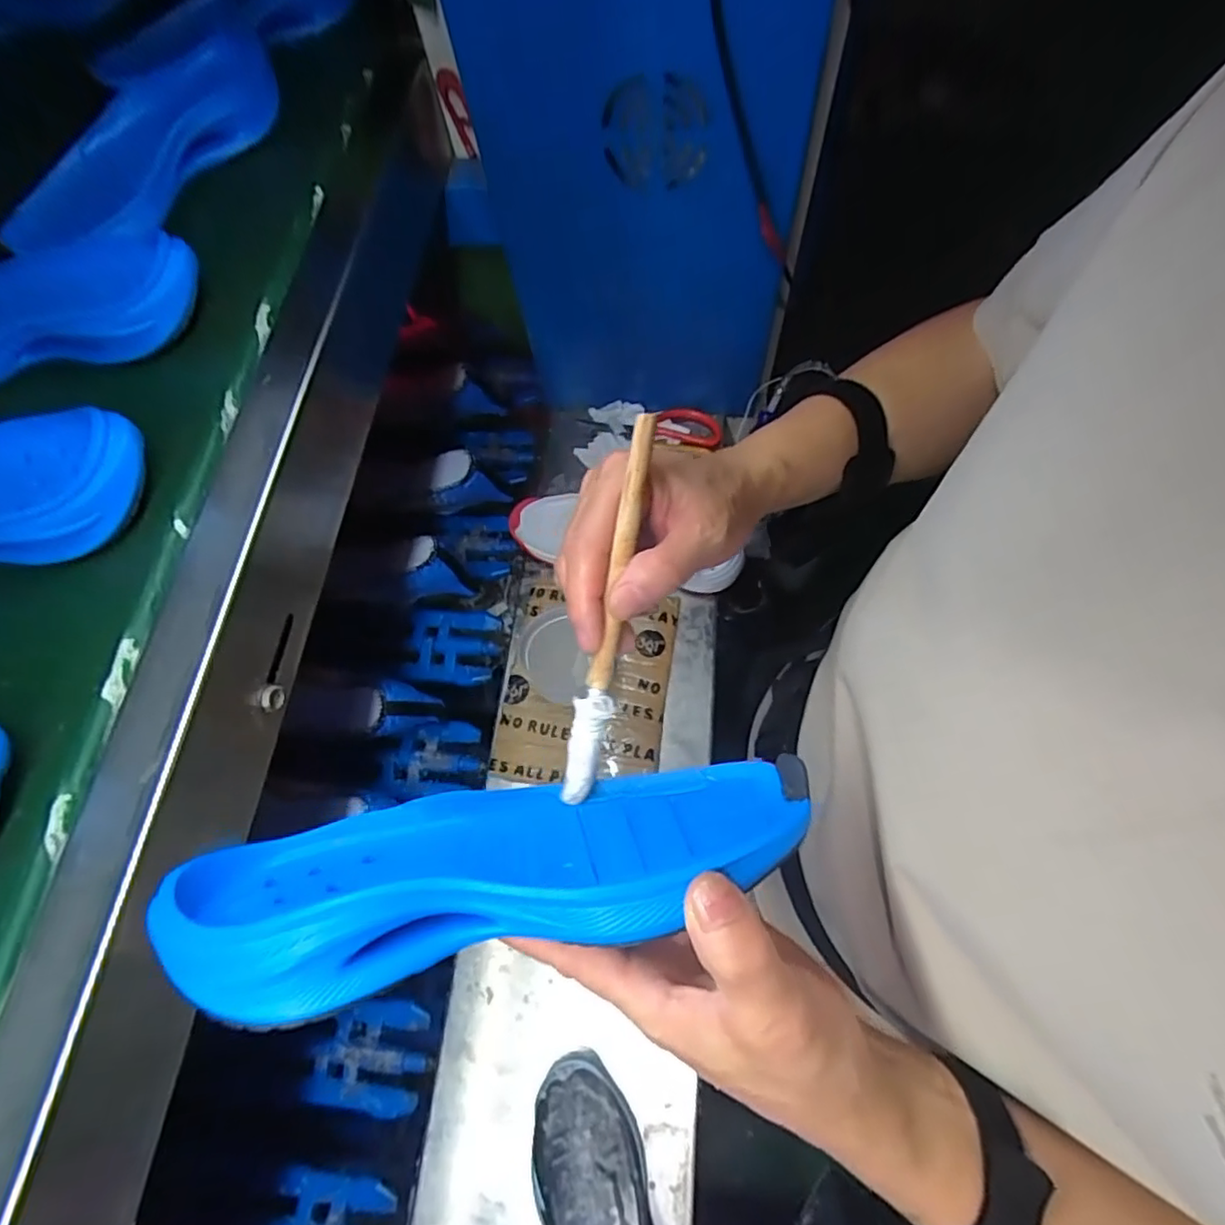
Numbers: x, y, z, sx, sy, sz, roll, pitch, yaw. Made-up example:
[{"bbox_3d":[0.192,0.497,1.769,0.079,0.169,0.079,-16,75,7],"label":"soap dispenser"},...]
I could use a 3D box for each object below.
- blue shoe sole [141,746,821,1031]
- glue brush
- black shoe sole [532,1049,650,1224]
[{"bbox_3d":[-0.044,0.108,0.262,0.252,0.105,0.050,-9,98,-7],"label":"blue shoe sole"},{"bbox_3d":[-0.002,0.003,0.283,0.017,0.011,0.179,11,100,7],"label":"glue brush"},{"bbox_3d":[-0.008,0.498,0.504,0.091,0.053,0.237,-16,65,-6],"label":"black shoe sole"}]

